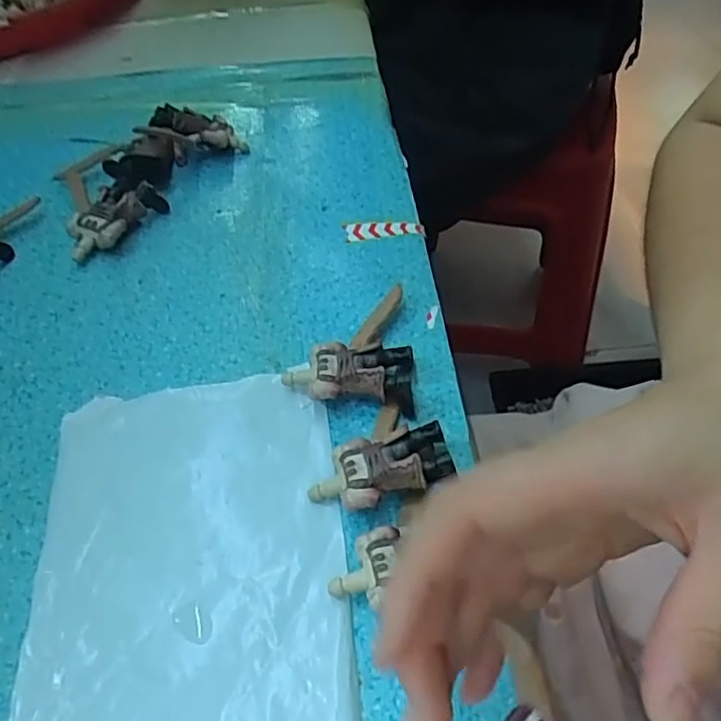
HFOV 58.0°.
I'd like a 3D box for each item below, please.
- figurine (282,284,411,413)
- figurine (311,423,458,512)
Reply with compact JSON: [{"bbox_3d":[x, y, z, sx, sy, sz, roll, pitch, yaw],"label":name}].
[{"bbox_3d":[-0.005,-0.008,0.314,0.058,0.018,0.074,1,50,1],"label":"figurine"},{"bbox_3d":[0.008,0.044,0.268,0.057,0.024,0.034,-16,52,-13],"label":"figurine"}]

